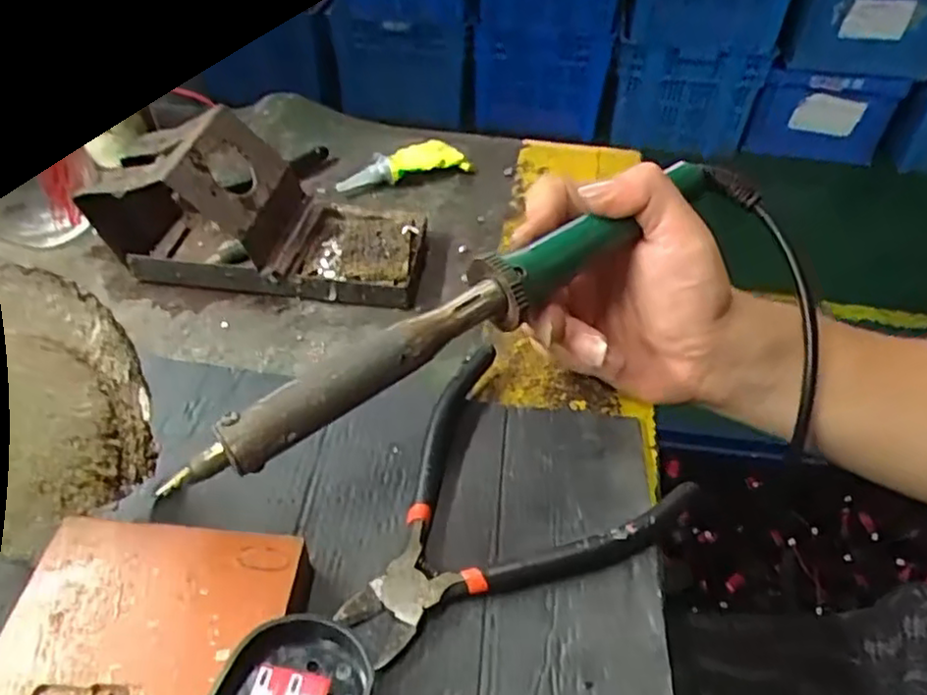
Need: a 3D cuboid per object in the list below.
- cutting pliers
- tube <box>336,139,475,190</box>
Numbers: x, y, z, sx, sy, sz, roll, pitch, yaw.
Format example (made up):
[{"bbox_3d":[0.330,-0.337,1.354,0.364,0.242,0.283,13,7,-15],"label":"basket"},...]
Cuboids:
[{"bbox_3d":[0.009,0.069,0.283,0.118,0.016,0.135,32,51,27],"label":"cutting pliers"},{"bbox_3d":[-0.042,-0.127,0.479,0.095,0.021,0.028,-20,48,-22],"label":"tube"}]

